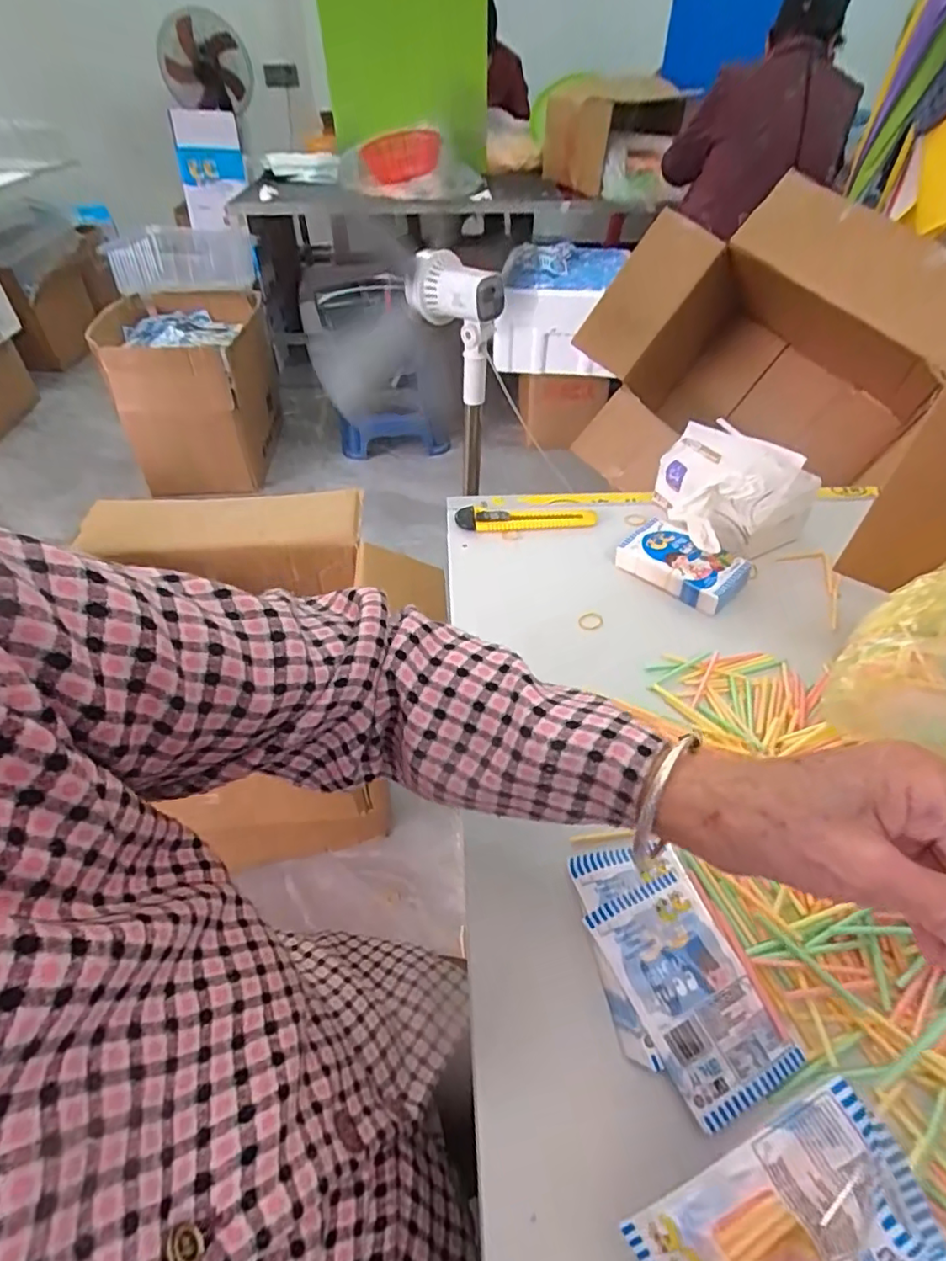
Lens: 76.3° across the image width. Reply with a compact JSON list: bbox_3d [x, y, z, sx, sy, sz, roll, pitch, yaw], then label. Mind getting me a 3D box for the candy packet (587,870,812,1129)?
[{"bbox_3d":[0.115,0.190,0.322,0.065,0.013,0.104,-19,48,-18],"label":"candy packet"}]

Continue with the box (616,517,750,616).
[{"bbox_3d":[0.199,-0.062,0.575,0.110,0.030,0.067,31,52,28],"label":"box"}]

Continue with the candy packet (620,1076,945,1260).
[{"bbox_3d":[0.106,0.211,0.210,0.101,0.027,0.053,-42,46,16],"label":"candy packet"}]

